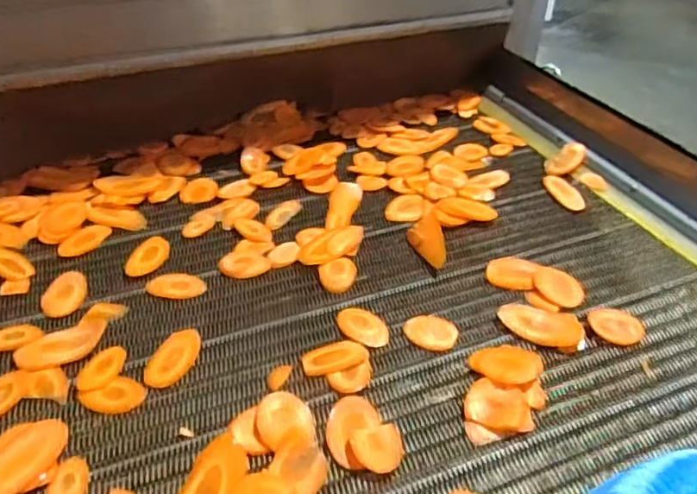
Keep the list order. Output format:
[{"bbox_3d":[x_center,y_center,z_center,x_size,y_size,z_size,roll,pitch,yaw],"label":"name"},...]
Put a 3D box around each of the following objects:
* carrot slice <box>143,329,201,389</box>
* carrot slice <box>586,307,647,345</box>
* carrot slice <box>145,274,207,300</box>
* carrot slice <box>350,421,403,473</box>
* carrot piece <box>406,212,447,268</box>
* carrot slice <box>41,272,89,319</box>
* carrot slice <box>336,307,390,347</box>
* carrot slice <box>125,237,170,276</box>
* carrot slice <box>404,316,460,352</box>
[{"bbox_3d":[-0.185,0.115,0.604,0.042,0.010,0.072,11,40,12],"label":"carrot slice"},{"bbox_3d":[0.297,0.088,0.638,0.061,0.007,0.043,8,54,-1],"label":"carrot slice"},{"bbox_3d":[-0.205,0.047,0.687,0.070,0.006,0.040,3,39,1],"label":"carrot slice"},{"bbox_3d":[0.029,0.182,0.520,0.051,0.004,0.042,-4,48,-28],"label":"carrot slice"},{"bbox_3d":[0.107,-0.008,0.739,0.047,0.018,0.094,-43,40,15],"label":"carrot piece"},{"bbox_3d":[-0.336,0.054,0.681,0.047,0.004,0.076,-6,40,-9],"label":"carrot slice"},{"bbox_3d":[0.017,0.088,0.639,0.064,0.004,0.041,28,46,29],"label":"carrot slice"},{"bbox_3d":[-0.253,0.010,0.727,0.044,0.004,0.075,7,40,6],"label":"carrot slice"},{"bbox_3d":[0.091,0.092,0.631,0.057,0.009,0.038,10,40,10],"label":"carrot slice"}]

